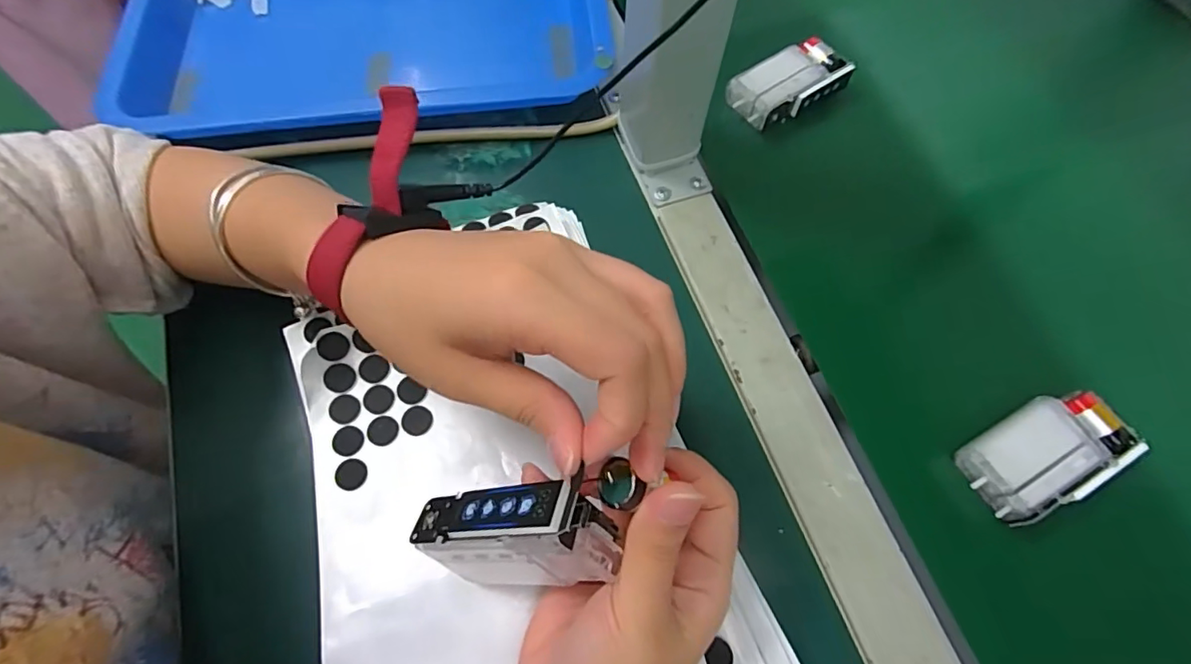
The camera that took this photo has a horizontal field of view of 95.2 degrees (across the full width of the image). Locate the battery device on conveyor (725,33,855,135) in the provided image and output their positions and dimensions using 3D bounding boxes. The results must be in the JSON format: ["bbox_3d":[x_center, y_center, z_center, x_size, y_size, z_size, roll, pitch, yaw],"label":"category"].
[{"bbox_3d":[0.130,-0.166,0.366,0.077,0.028,0.038,-29,67,-11],"label":"battery device on conveyor"}]

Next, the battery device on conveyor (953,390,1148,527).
[{"bbox_3d":[0.225,0.059,0.270,0.075,0.023,0.044,-23,66,-9],"label":"battery device on conveyor"}]

